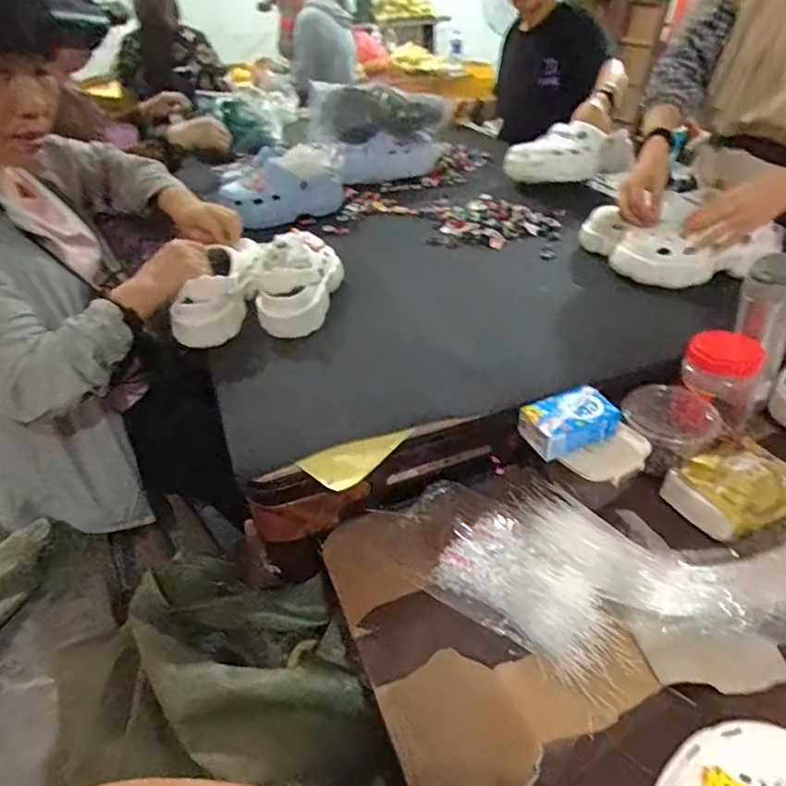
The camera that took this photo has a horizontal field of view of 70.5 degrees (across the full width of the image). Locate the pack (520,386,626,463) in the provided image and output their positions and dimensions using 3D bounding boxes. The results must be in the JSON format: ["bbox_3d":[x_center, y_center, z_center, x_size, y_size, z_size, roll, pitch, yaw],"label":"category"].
[{"bbox_3d":[0.221,0.037,0.698,0.111,0.045,0.071,-18,40,-19],"label":"pack"}]

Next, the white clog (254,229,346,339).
[{"bbox_3d":[-0.147,-0.198,0.892,0.098,0.120,0.221,3,38,7],"label":"white clog"}]

